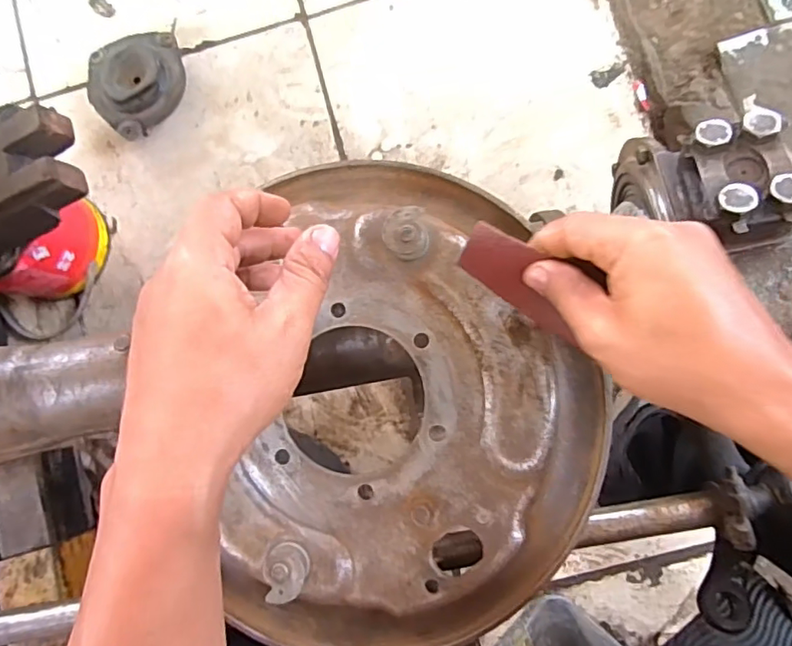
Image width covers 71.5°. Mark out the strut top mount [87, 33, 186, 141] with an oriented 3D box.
[{"bbox_3d":[-0.349,-0.329,0.753,0.130,0.050,0.135,0,85,5],"label":"strut top mount"}]

